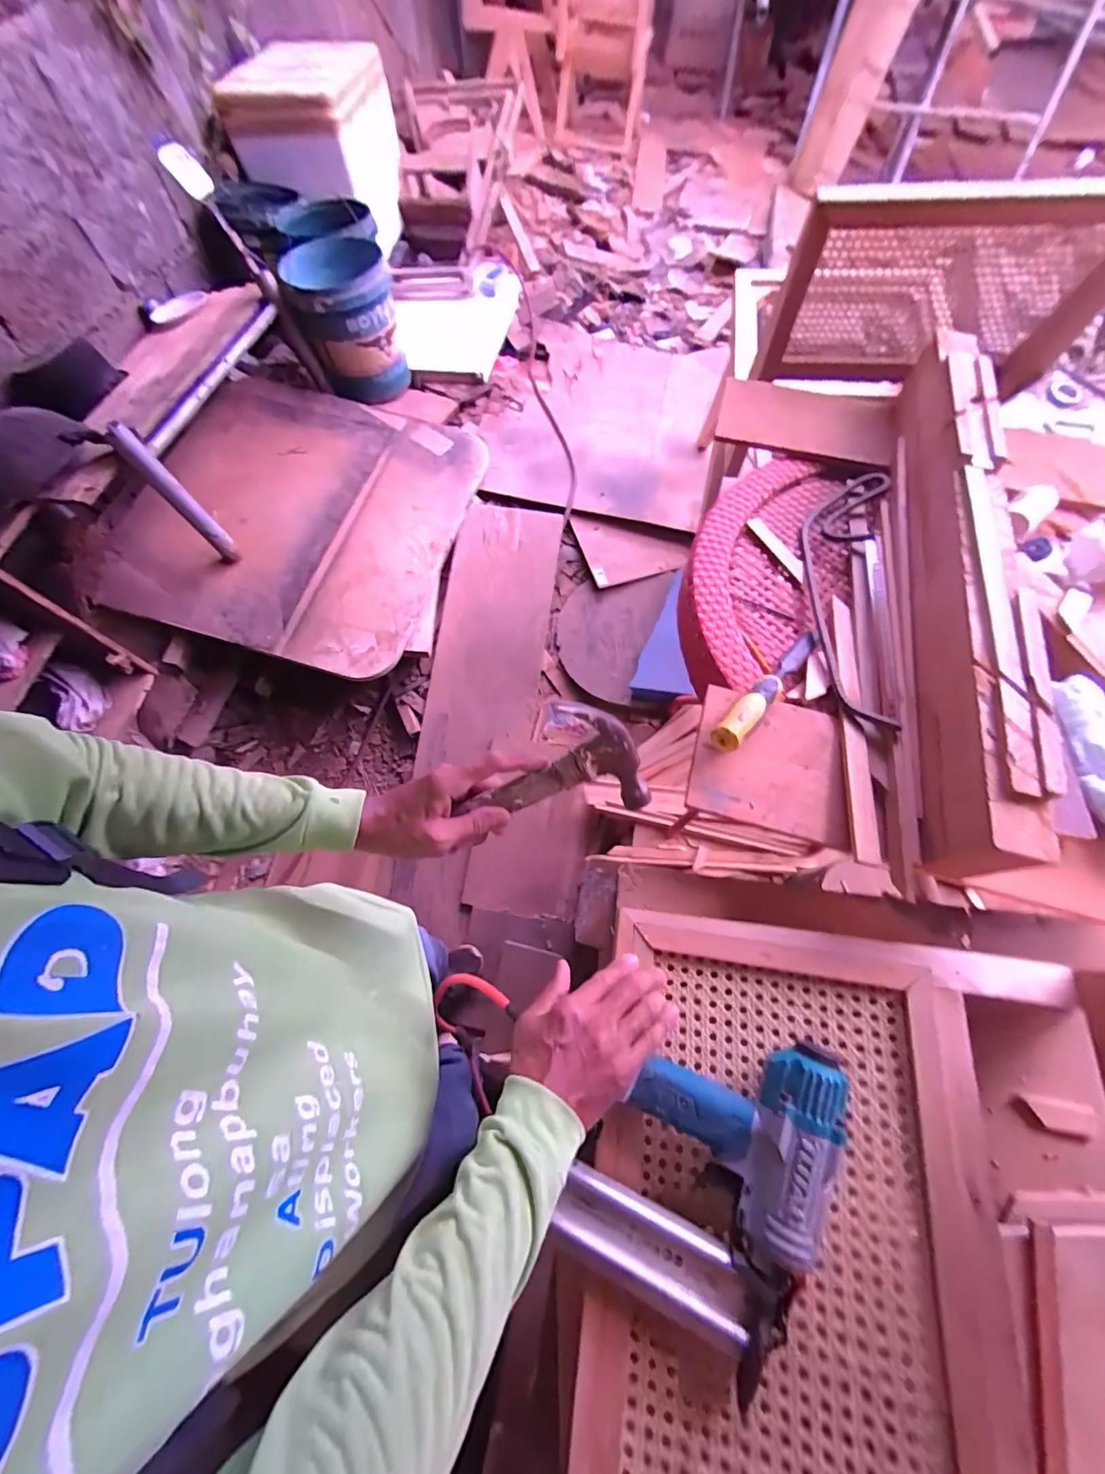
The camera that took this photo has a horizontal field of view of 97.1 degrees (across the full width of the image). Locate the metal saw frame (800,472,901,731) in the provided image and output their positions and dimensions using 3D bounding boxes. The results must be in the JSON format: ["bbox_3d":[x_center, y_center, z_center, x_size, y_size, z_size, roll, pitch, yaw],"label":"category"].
[{"bbox_3d":[0.378,-0.192,0.619,0.095,0.041,0.421,11,66,7],"label":"metal saw frame"}]

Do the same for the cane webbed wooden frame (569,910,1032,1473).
[{"bbox_3d":[0.189,0.411,0.399,0.303,0.024,0.454,2,67,16],"label":"cane webbed wooden frame"}]

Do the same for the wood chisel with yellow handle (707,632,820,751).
[{"bbox_3d":[0.248,-0.058,0.553,0.028,0.023,0.232,39,56,18],"label":"wood chisel with yellow handle"}]

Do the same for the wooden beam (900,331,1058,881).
[{"bbox_3d":[0.449,-0.213,0.557,0.059,0.089,0.718,12,66,7],"label":"wooden beam"}]

